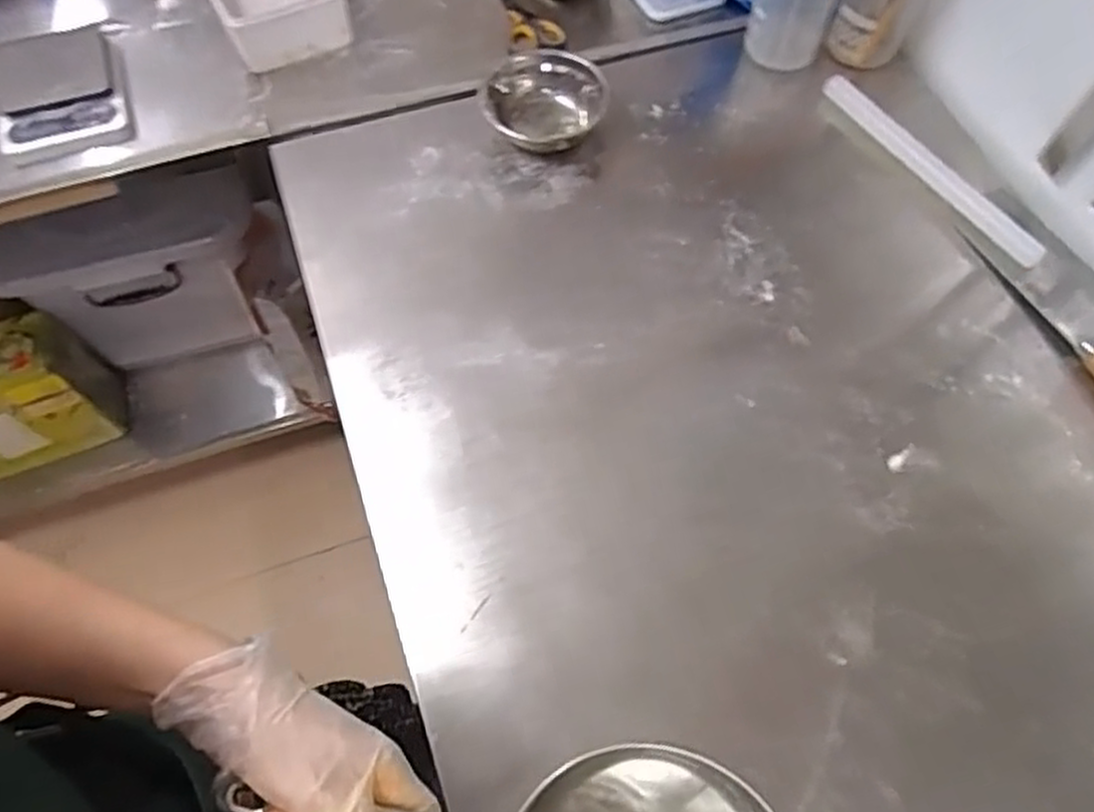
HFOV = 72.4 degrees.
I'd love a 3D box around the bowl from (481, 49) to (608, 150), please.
[{"bbox_3d":[-0.004,-0.361,0.888,0.147,0.043,0.137,2,63,-1],"label":"bowl"}]

